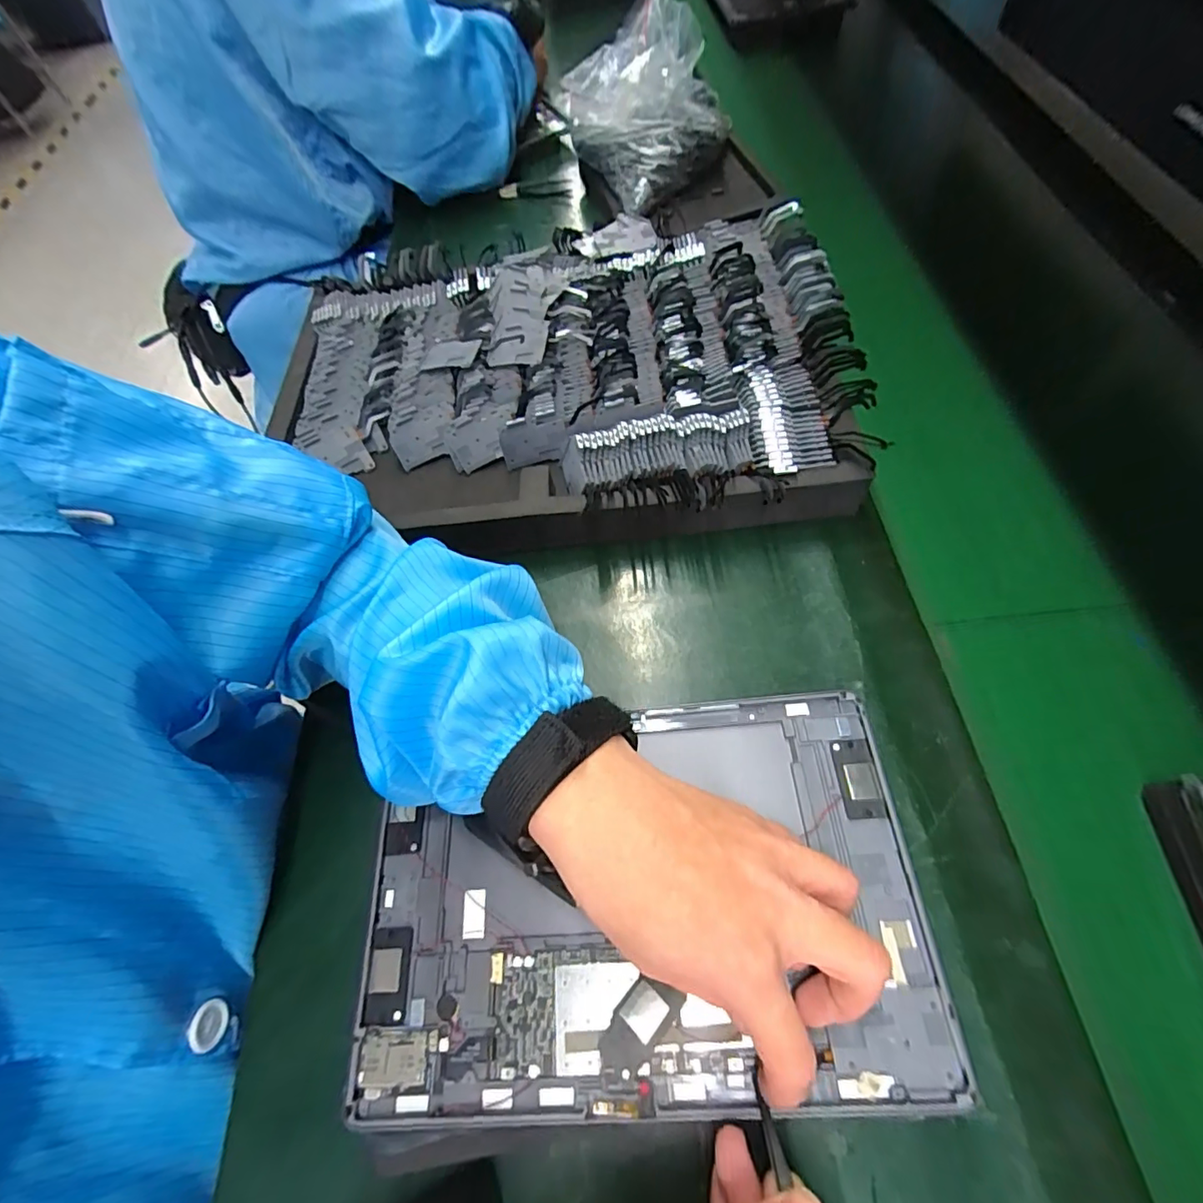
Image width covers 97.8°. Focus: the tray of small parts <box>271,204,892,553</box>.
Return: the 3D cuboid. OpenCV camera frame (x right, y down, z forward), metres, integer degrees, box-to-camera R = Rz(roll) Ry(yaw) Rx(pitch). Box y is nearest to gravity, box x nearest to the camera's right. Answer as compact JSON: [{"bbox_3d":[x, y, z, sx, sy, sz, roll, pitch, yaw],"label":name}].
[{"bbox_3d":[-0.041,-0.177,0.413,0.427,0.062,0.311,-4,63,2],"label":"tray of small parts"}]

